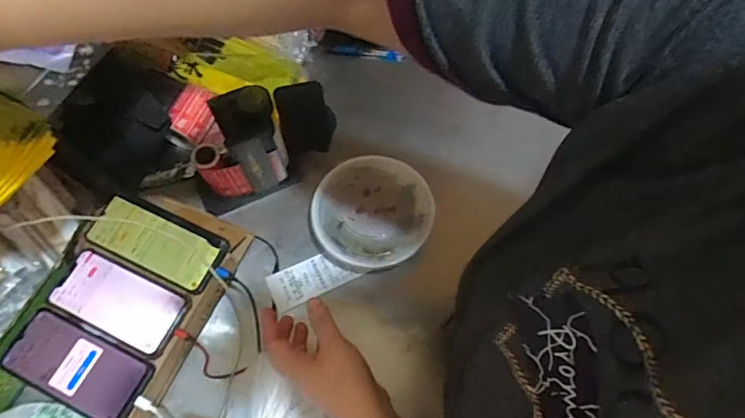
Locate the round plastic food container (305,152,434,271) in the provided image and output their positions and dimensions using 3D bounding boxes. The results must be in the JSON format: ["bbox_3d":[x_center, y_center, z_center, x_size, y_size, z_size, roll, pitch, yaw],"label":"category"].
[{"bbox_3d":[0.001,0.006,0.714,0.161,0.055,0.172,0,66,0],"label":"round plastic food container"}]

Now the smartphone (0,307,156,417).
[{"bbox_3d":[-0.338,0.180,0.568,0.160,0.013,0.080,23,67,6],"label":"smartphone"}]

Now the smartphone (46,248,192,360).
[{"bbox_3d":[-0.307,0.110,0.596,0.160,0.005,0.079,22,68,10],"label":"smartphone"}]

